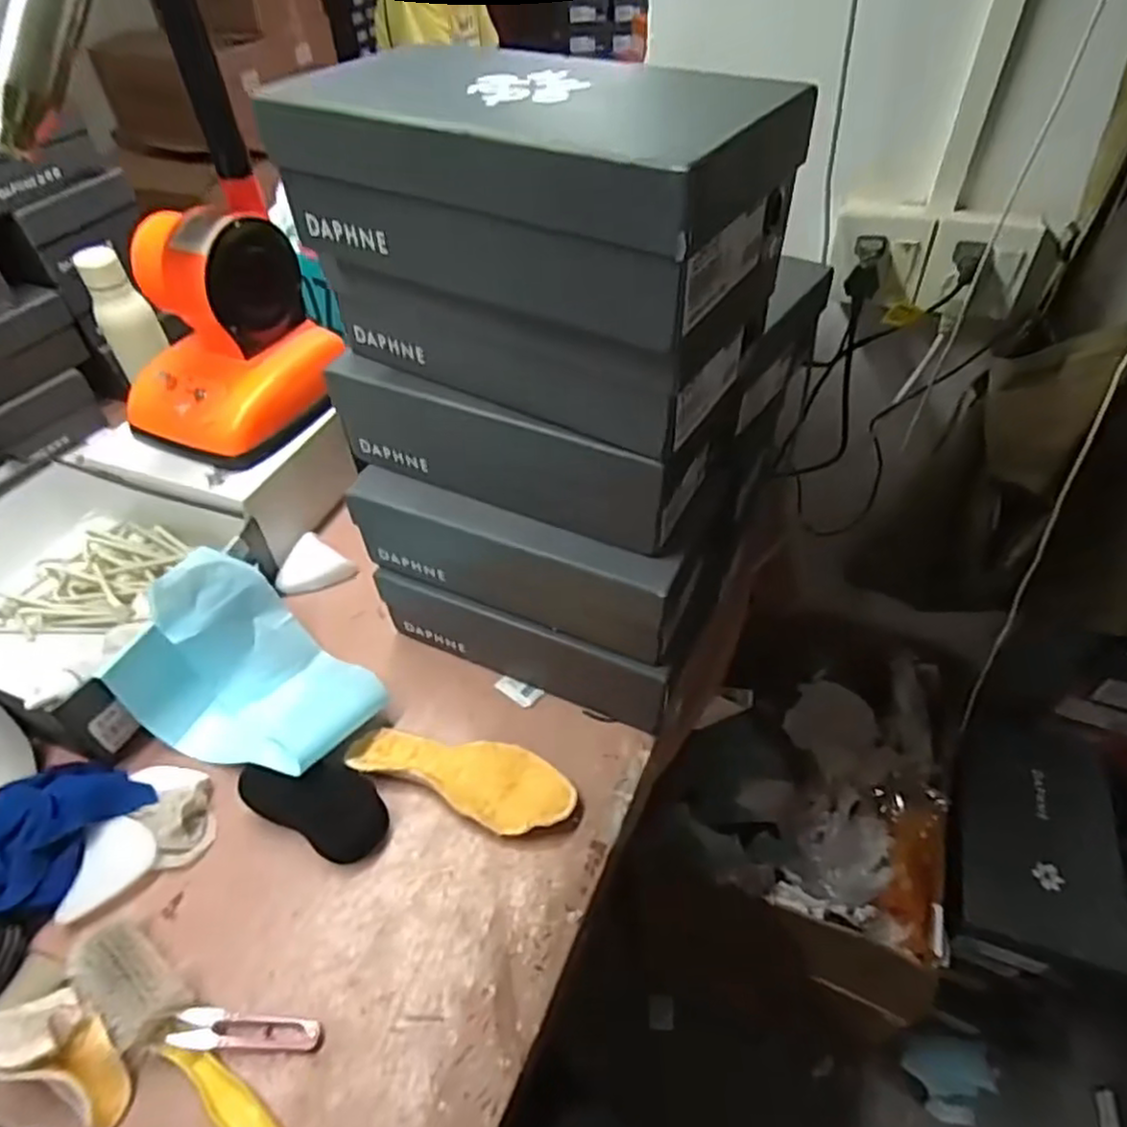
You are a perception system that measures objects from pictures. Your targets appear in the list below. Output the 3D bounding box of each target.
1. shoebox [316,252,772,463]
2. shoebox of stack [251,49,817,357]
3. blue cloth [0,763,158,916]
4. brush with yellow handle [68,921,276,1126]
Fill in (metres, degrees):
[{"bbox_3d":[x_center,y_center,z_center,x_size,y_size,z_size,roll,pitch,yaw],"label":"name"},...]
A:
[{"bbox_3d":[-0.018,-0.190,0.519,0.296,0.093,0.165,25,53,22],"label":"shoebox"},{"bbox_3d":[-0.025,-0.234,0.438,0.299,0.111,0.155,22,52,20],"label":"shoebox of stack"},{"bbox_3d":[-0.425,0.216,0.574,0.105,0.037,0.132,25,53,22],"label":"blue cloth"},{"bbox_3d":[-0.259,0.327,0.481,0.220,0.035,0.047,25,53,22],"label":"brush with yellow handle"}]

